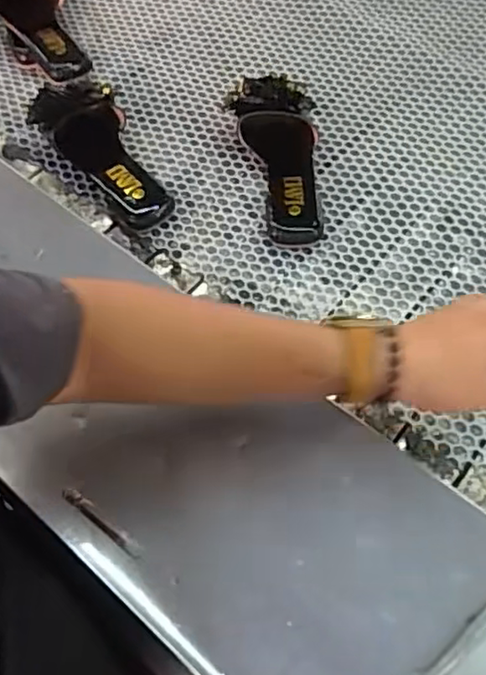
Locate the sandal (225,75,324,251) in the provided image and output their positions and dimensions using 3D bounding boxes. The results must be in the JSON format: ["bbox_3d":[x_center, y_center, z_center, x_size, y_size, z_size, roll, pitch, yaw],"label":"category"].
[{"bbox_3d":[0.049,-0.230,0.729,0.090,0.078,0.254,-13,62,-5],"label":"sandal"}]

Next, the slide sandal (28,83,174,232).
[{"bbox_3d":[-0.158,-0.210,0.738,0.093,0.065,0.204,-32,78,-15],"label":"slide sandal"}]

